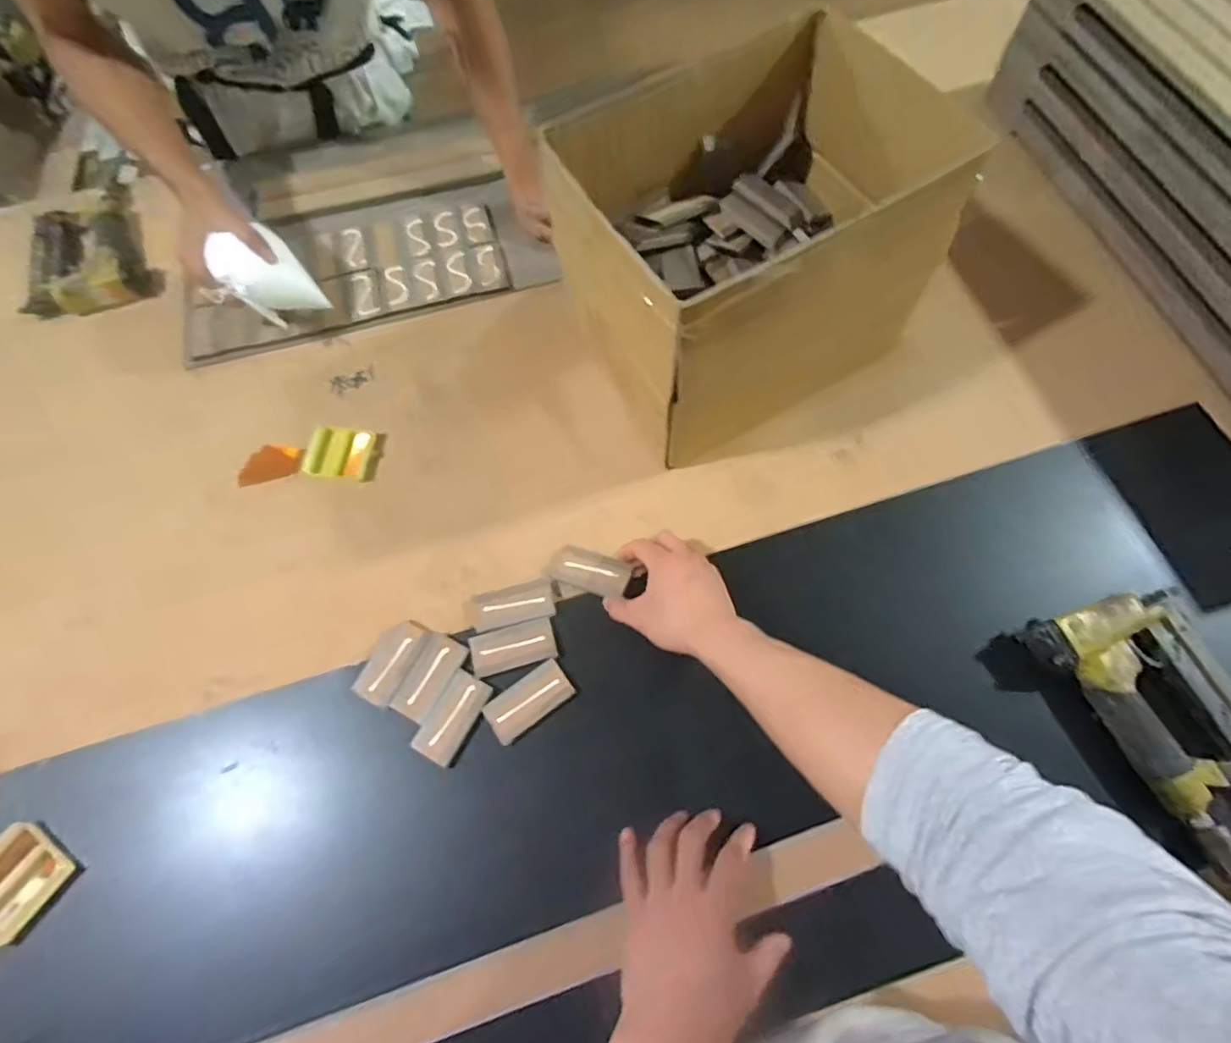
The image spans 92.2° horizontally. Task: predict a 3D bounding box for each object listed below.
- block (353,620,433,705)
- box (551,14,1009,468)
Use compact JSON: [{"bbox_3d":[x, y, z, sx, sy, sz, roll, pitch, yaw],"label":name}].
[{"bbox_3d":[-0.214,0.139,0.580,0.039,0.022,0.080,26,70,12],"label":"block"},{"bbox_3d":[0.139,-0.288,0.616,0.337,0.233,0.273,-25,68,-9],"label":"box"}]

